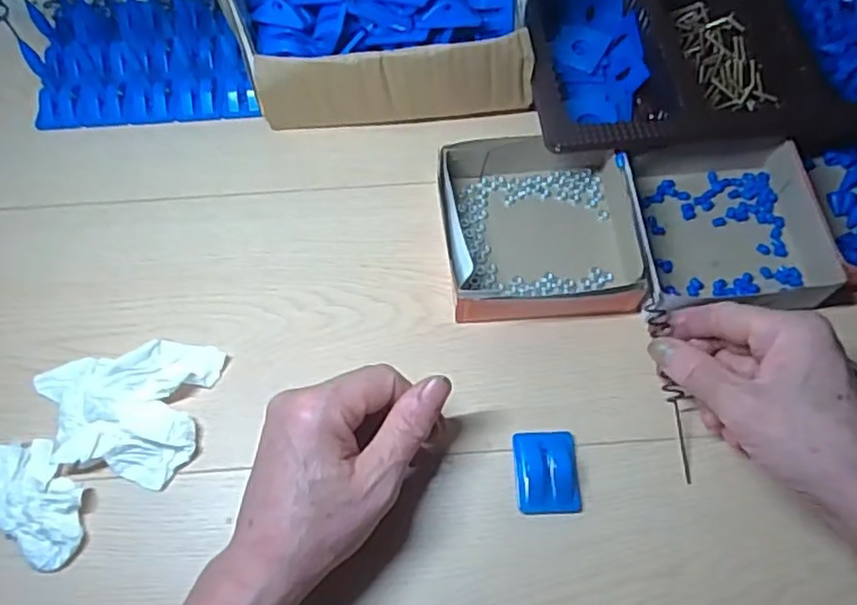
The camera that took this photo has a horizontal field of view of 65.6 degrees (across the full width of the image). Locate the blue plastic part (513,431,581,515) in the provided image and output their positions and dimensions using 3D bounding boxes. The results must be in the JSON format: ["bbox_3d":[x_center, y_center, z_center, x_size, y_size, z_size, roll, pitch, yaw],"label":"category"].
[{"bbox_3d":[0.068,0.096,0.377,0.036,0.013,0.045,-2,65,1],"label":"blue plastic part"}]

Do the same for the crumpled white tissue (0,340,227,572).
[{"bbox_3d":[-0.191,0.072,0.393,0.144,0.024,0.097,-39,70,-15],"label":"crumpled white tissue"}]

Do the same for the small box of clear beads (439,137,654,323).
[{"bbox_3d":[0.075,-0.055,0.444,0.131,0.037,0.136,-2,65,1],"label":"small box of clear beads"}]

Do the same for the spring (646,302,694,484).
[{"bbox_3d":[0.141,0.051,0.388,0.012,0.010,0.104,-8,80,-2],"label":"spring"}]

